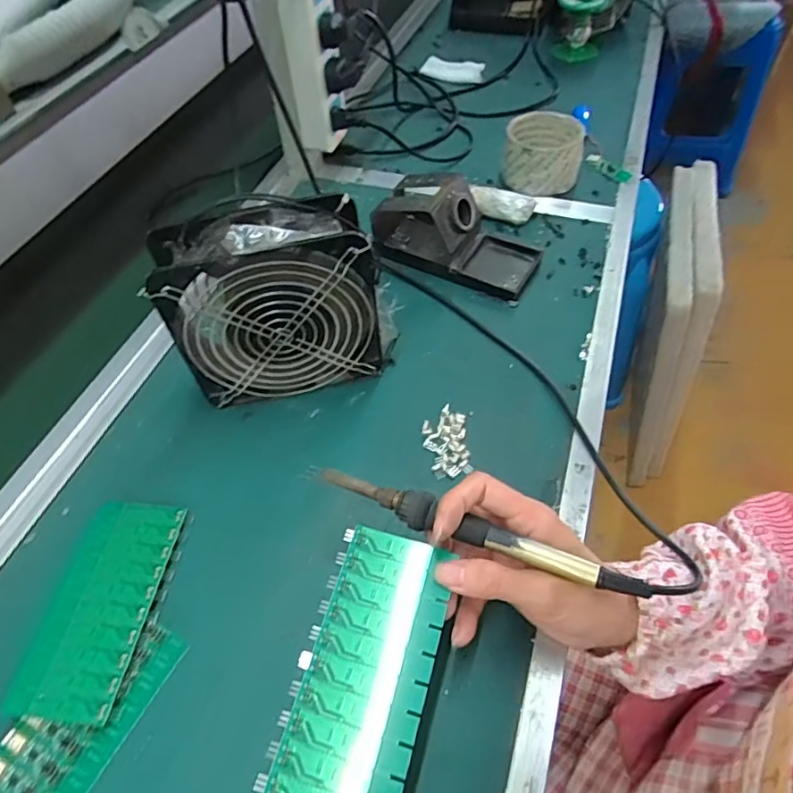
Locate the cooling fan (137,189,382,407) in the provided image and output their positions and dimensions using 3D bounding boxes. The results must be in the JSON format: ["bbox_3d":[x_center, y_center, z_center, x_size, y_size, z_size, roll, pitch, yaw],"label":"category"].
[{"bbox_3d":[-0.092,-0.069,0.419,0.149,0.153,0.061,-10,54,-5],"label":"cooling fan"}]

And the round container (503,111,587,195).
[{"bbox_3d":[0.164,-0.275,0.615,0.084,0.051,0.085,5,54,6],"label":"round container"}]

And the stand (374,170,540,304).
[{"bbox_3d":[0.060,-0.171,0.536,0.165,0.070,0.095,23,58,18],"label":"stand"}]

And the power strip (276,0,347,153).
[{"bbox_3d":[-0.086,-0.358,0.536,0.052,0.216,0.049,-8,53,-3],"label":"power strip"}]

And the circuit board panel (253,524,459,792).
[{"bbox_3d":[-0.016,0.139,0.286,0.066,0.006,0.135,13,60,11],"label":"circuit board panel"}]

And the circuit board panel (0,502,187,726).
[{"bbox_3d":[-0.194,0.133,0.360,0.067,0.010,0.138,4,54,6],"label":"circuit board panel"}]

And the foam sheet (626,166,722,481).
[{"bbox_3d":[0.537,-0.106,1.107,0.075,0.563,0.371,7,50,16],"label":"foam sheet"}]

